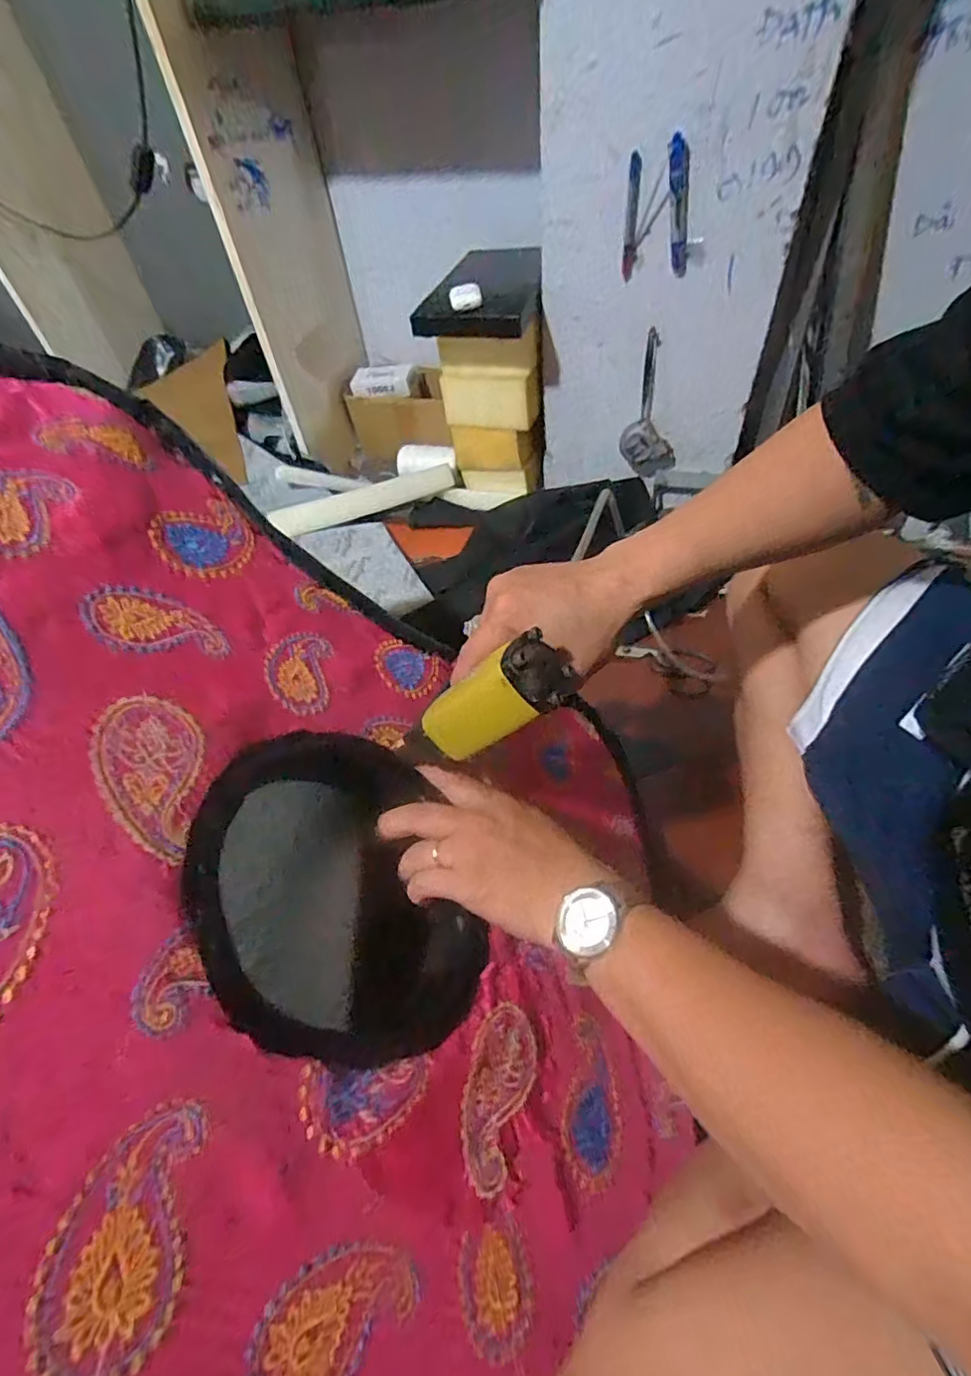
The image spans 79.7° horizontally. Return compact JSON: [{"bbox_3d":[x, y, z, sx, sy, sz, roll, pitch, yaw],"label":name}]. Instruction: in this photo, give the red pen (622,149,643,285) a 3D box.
[{"bbox_3d":[0.194,-0.623,0.772,0.017,0.130,0.008,6,52,10],"label":"red pen"}]

